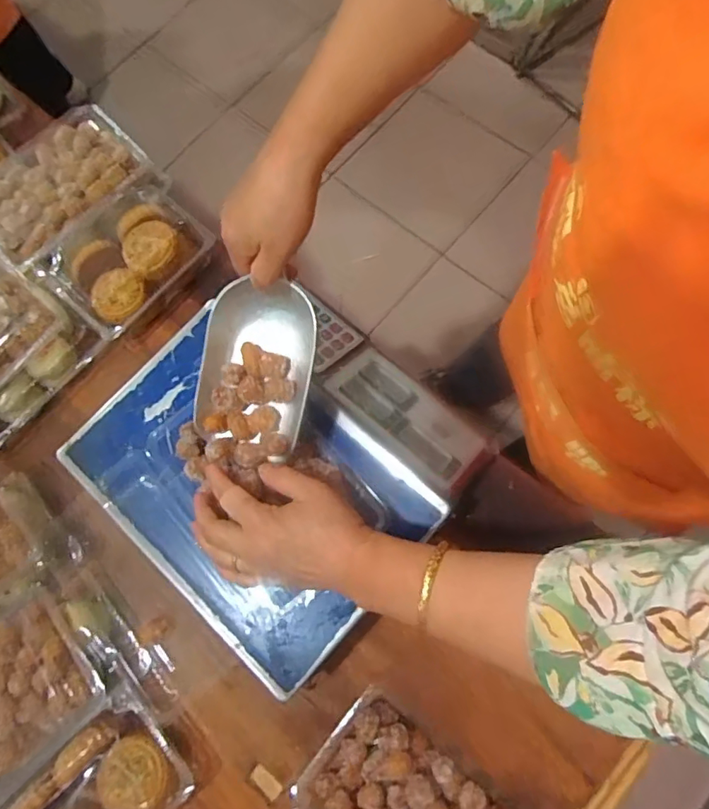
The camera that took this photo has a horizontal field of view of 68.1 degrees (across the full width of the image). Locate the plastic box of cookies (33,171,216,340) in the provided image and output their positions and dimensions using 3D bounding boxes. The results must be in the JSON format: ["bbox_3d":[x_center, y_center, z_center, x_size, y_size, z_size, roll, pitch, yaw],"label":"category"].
[{"bbox_3d":[-0.277,-0.184,0.649,0.125,0.068,0.188,41,78,12],"label":"plastic box of cookies"}]

